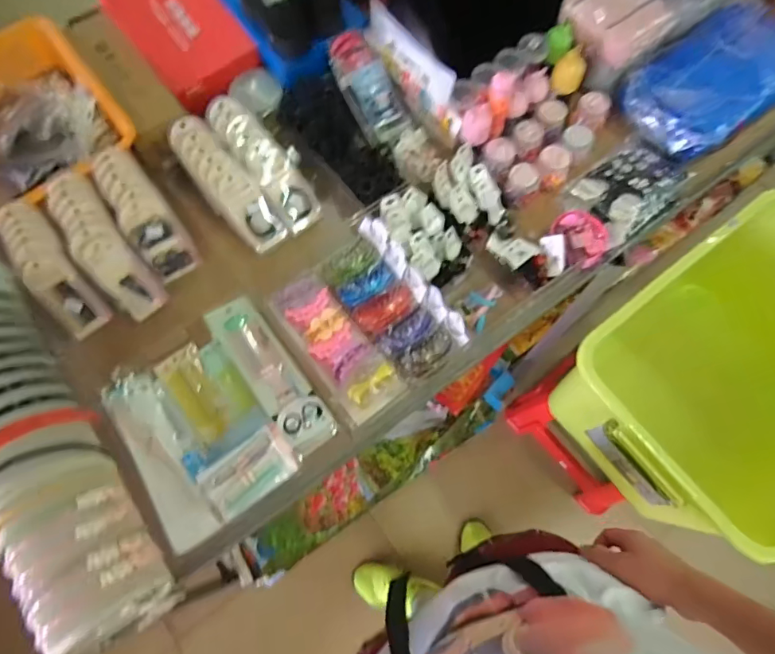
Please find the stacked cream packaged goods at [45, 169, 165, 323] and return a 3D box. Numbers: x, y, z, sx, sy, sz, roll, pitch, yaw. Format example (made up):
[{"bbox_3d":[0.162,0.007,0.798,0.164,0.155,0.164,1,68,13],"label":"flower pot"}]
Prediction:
[{"bbox_3d":[-0.481,-0.134,0.811,0.088,0.032,0.261,-32,99,-10],"label":"stacked cream packaged goods"}]

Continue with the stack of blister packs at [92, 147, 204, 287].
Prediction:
[{"bbox_3d":[-0.418,-0.199,0.831,0.082,0.036,0.239,-32,95,-10],"label":"stack of blister packs"}]

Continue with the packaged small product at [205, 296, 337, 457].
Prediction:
[{"bbox_3d":[-0.185,0.068,0.754,0.076,0.030,0.279,-35,74,-11],"label":"packaged small product"}]

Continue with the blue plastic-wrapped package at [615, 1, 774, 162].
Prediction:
[{"bbox_3d":[0.671,-0.508,0.960,0.419,0.054,0.218,-35,74,-11],"label":"blue plastic-wrapped package"}]

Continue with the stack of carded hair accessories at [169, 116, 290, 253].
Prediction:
[{"bbox_3d":[-0.294,-0.262,0.869,0.080,0.050,0.276,-39,92,-12],"label":"stack of carded hair accessories"}]

